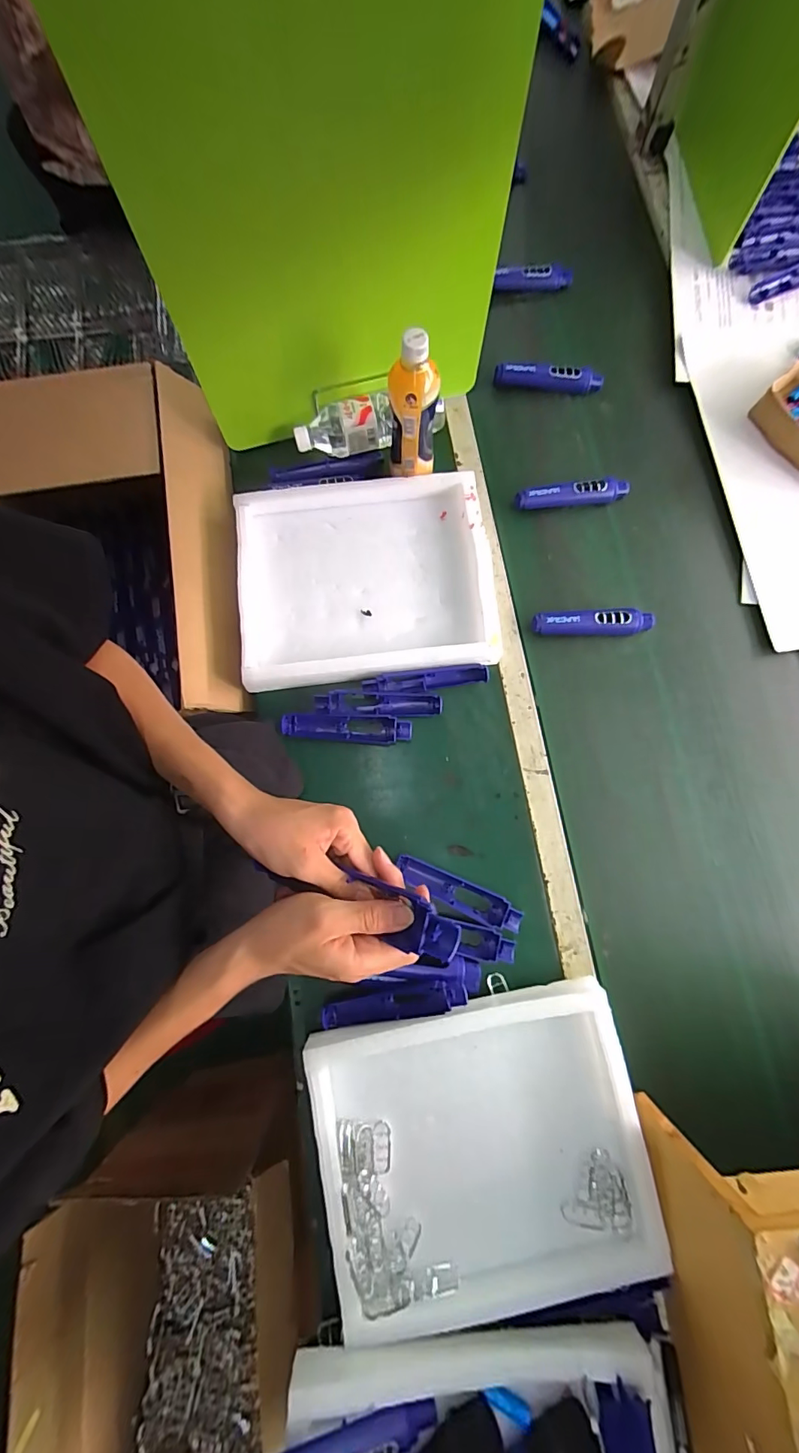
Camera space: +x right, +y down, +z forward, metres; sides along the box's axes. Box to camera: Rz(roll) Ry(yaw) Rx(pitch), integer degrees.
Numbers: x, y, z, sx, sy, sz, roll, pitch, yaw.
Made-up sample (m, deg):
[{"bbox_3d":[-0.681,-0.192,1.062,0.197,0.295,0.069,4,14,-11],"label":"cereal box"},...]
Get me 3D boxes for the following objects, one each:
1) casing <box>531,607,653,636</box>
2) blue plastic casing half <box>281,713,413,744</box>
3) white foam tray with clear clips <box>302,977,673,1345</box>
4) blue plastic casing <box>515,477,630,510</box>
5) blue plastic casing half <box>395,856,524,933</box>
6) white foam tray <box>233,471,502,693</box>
[{"bbox_3d":[0.278,-0.148,0.676,0.170,0.026,0.034,-2,79,-1],"label":"casing"},{"bbox_3d":[-0.072,0.000,0.652,0.177,0.016,0.036,5,79,1],"label":"blue plastic casing half"},{"bbox_3d":[0.091,0.474,0.528,0.351,0.038,0.288,-10,79,-2],"label":"white foam tray with clear clips"},{"bbox_3d":[0.261,-0.351,0.712,0.169,0.024,0.025,-6,80,-2],"label":"blue plastic casing"},{"bbox_3d":[0.076,0.214,0.609,0.167,0.018,0.036,24,80,4],"label":"blue plastic casing half"},{"bbox_3d":[-0.052,-0.215,0.679,0.357,0.043,0.298,-6,80,-2],"label":"white foam tray"}]

